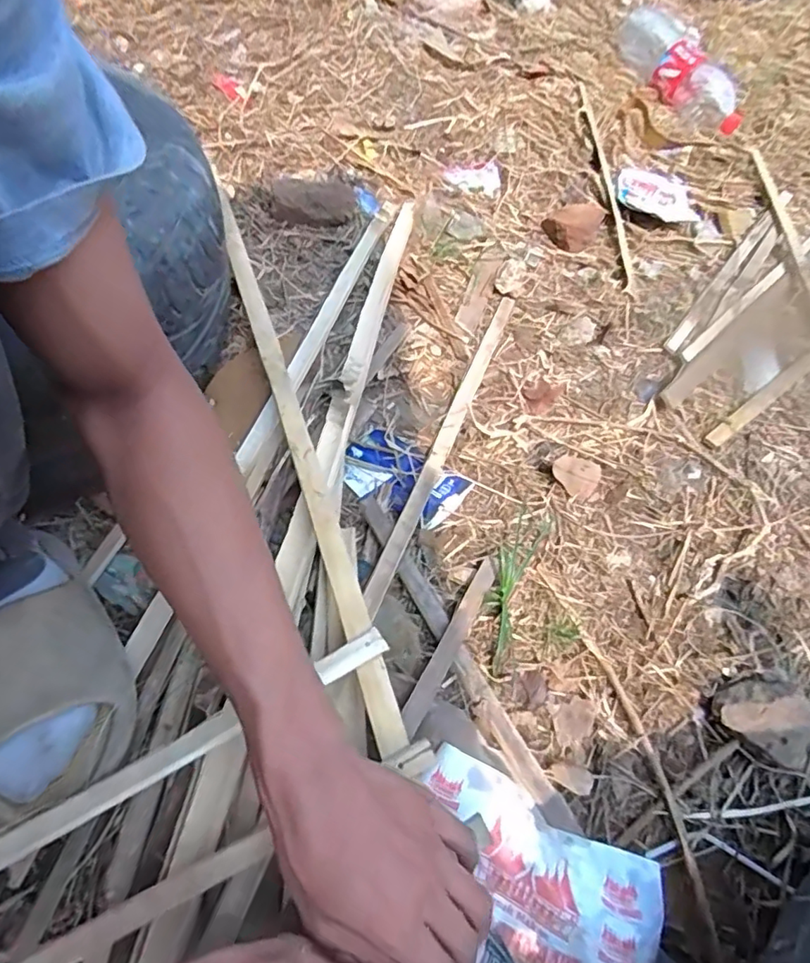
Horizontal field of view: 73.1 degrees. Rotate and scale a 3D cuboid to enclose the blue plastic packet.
[{"bbox_3d":[-0.005,-0.004,0.594,0.138,0.016,0.078,32,62,15],"label":"blue plastic packet"}]

